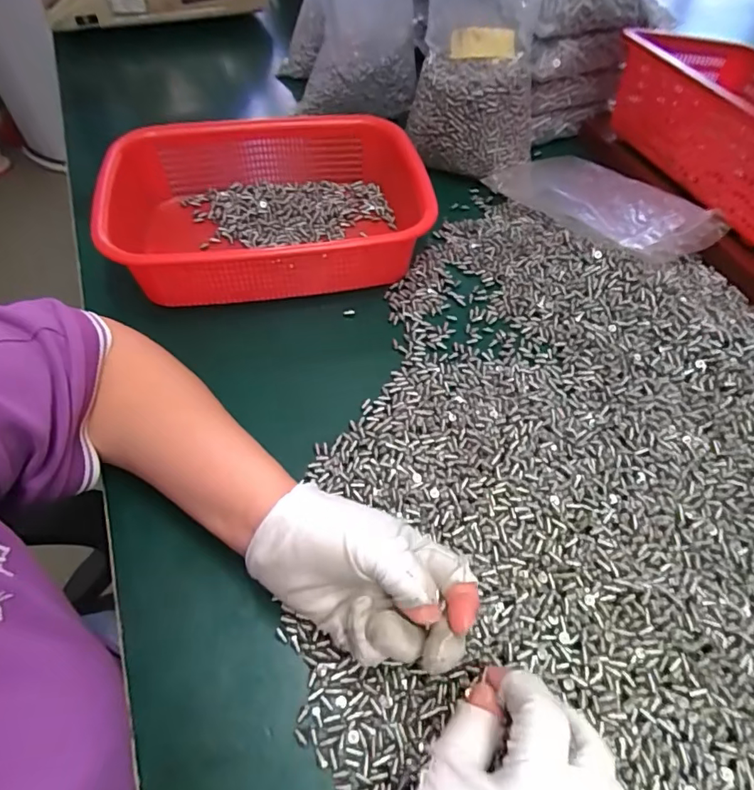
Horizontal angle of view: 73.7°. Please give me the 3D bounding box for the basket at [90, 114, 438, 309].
[{"bbox_3d":[-0.095,-0.176,0.486,0.288,0.084,0.204,-9,55,-6],"label":"basket"}]

